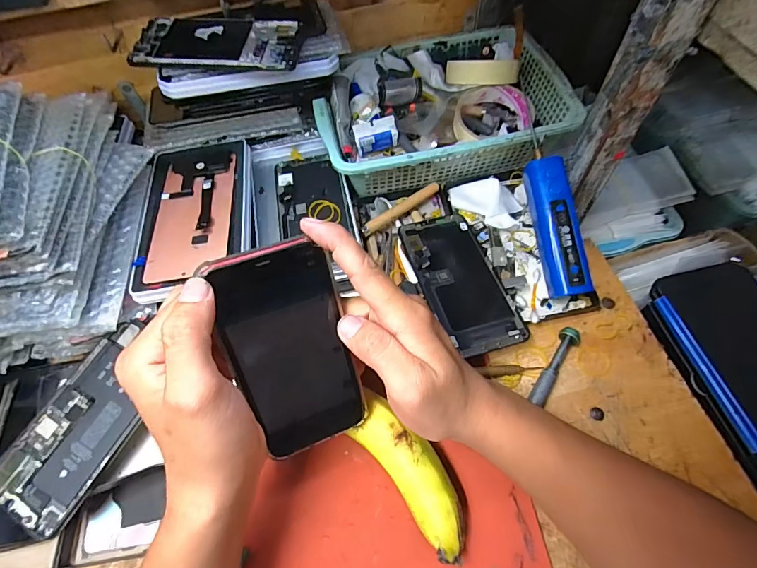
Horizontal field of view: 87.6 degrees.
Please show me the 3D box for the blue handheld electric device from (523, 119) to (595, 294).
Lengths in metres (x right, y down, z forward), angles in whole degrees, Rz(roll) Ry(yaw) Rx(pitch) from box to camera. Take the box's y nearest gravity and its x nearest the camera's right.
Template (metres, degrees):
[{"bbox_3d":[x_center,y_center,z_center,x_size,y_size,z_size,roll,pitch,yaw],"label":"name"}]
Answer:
[{"bbox_3d":[0.168,-0.068,0.377,0.034,0.027,0.160,-8,81,-2],"label":"blue handheld electric device"}]

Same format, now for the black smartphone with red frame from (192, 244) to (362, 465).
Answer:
[{"bbox_3d":[-0.054,0.047,0.256,0.071,0.149,0.004,-18,27,-15],"label":"black smartphone with red frame"}]

